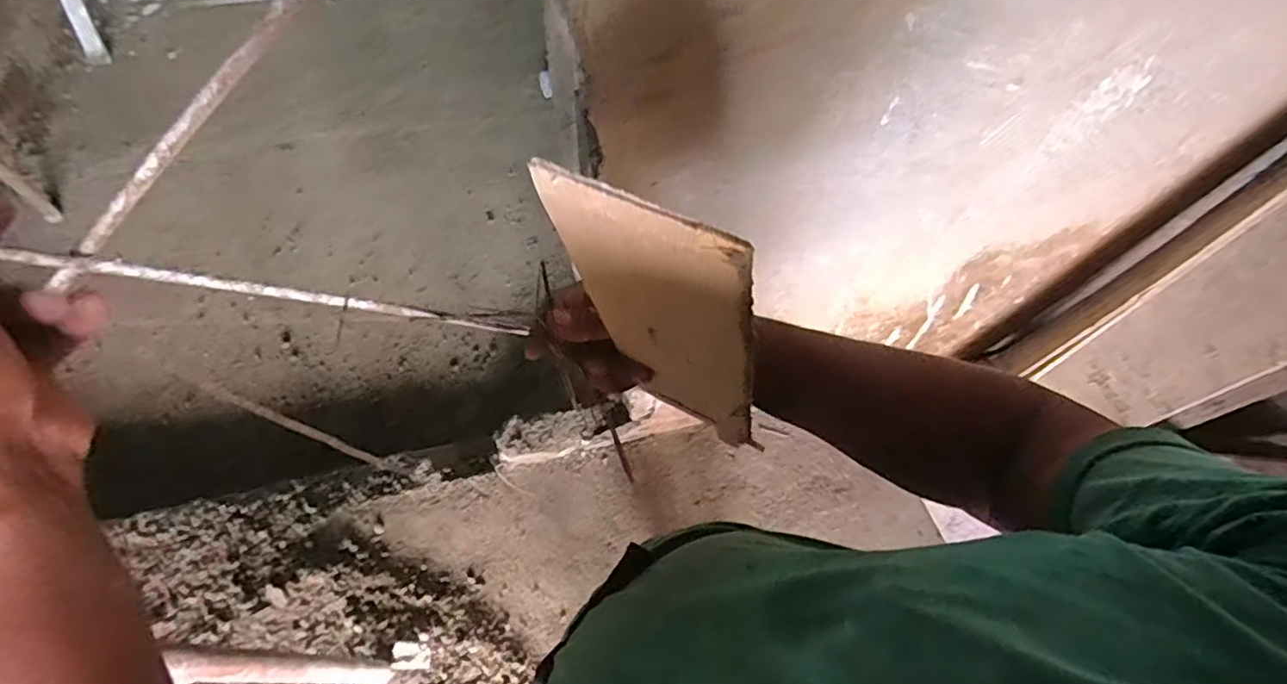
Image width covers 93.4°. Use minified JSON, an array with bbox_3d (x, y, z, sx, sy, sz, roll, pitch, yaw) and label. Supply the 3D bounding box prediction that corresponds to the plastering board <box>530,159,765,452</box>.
[{"bbox_3d":[0.017,0.000,0.348,0.101,0.257,0.007,26,72,20],"label":"plastering board"}]

